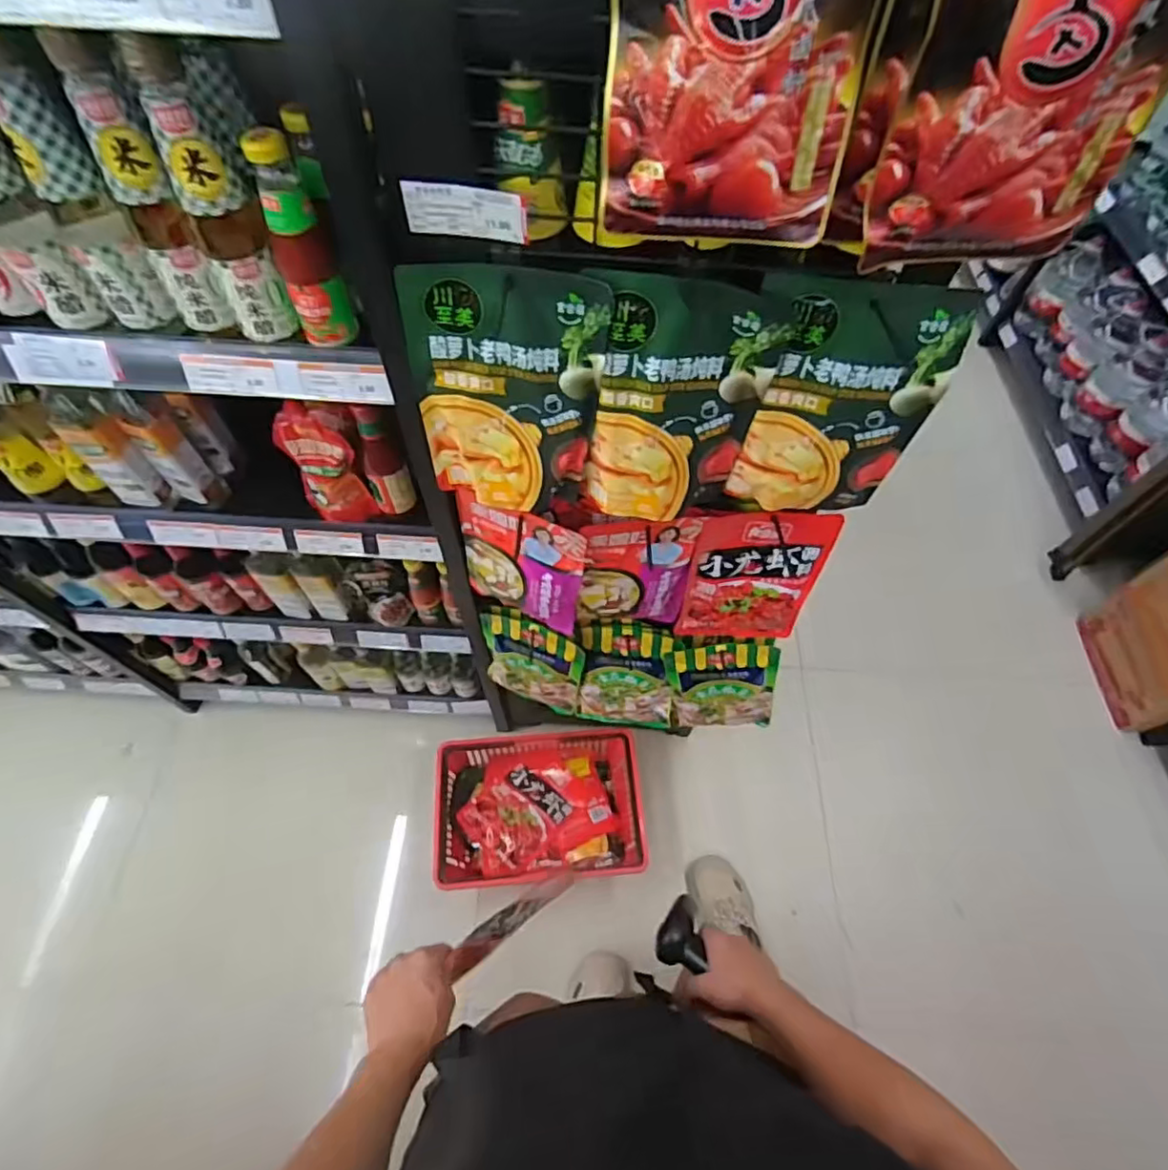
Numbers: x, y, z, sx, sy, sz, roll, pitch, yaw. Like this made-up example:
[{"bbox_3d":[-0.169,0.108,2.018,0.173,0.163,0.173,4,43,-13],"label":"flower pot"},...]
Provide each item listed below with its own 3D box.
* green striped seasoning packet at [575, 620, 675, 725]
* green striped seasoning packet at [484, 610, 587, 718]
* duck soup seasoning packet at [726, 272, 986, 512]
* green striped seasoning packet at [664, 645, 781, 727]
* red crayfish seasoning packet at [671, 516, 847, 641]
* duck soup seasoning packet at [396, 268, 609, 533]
[{"bbox_3d":[0.076,0.160,1.071,0.163,0.242,0.028,7,39,6],"label":"green striped seasoning packet"},{"bbox_3d":[-0.089,0.135,1.082,0.175,0.221,0.059,23,62,11],"label":"green striped seasoning packet"},{"bbox_3d":[0.238,-0.165,0.591,0.167,0.242,0.049,4,60,0],"label":"duck soup seasoning packet"},{"bbox_3d":[0.236,0.179,1.059,0.173,0.213,0.021,-4,42,7],"label":"green striped seasoning packet"},{"bbox_3d":[0.231,-0.006,0.848,0.174,0.227,0.056,-1,60,-2],"label":"red crayfish seasoning packet"},{"bbox_3d":[-0.075,-0.174,0.607,0.175,0.266,0.019,7,48,-2],"label":"duck soup seasoning packet"}]

